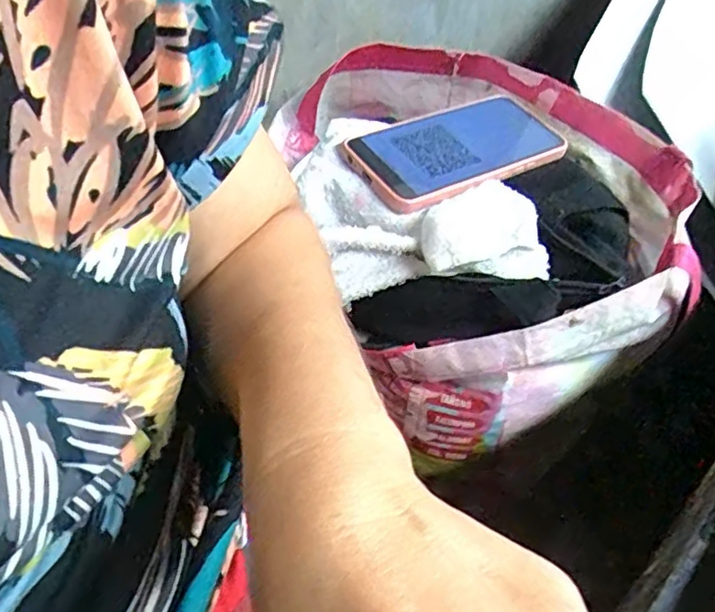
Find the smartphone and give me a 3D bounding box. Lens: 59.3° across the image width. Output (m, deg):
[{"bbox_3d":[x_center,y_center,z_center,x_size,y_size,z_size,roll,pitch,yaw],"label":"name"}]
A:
[{"bbox_3d":[0.078,-0.117,0.464,0.174,0.016,0.083,-25,53,-27],"label":"smartphone"}]

